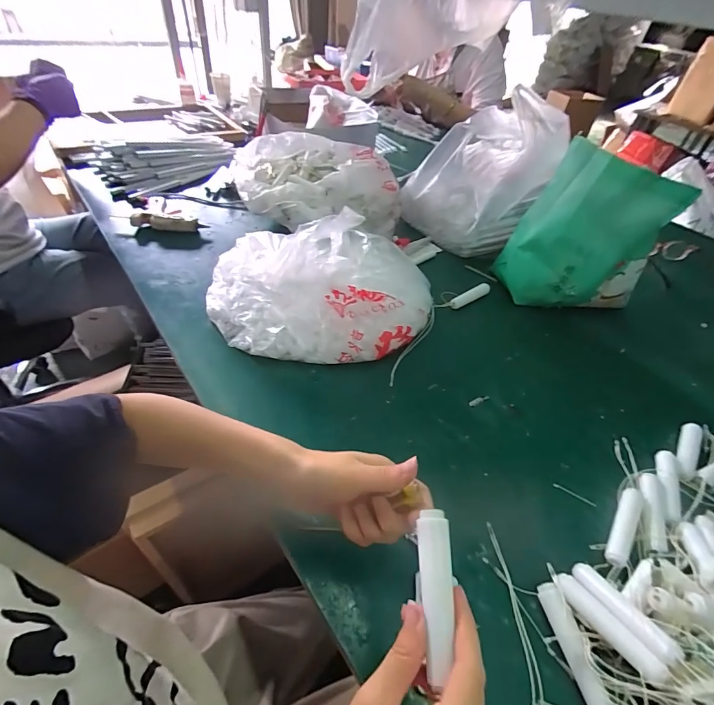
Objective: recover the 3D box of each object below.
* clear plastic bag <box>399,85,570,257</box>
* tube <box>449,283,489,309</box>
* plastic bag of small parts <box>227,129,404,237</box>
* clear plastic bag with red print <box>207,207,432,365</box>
[{"bbox_3d":[0.239,-0.347,0.769,0.179,0.261,0.250,-29,53,-32],"label":"clear plastic bag"},{"bbox_3d":[0.199,-0.100,0.671,0.101,0.013,0.018,-23,53,-27],"label":"tube"},{"bbox_3d":[-0.089,-0.325,0.746,0.340,0.122,0.163,13,45,6],"label":"plastic bag of small parts"},{"bbox_3d":[-0.054,-0.106,0.577,0.339,0.130,0.236,4,43,-3],"label":"clear plastic bag with red print"}]

